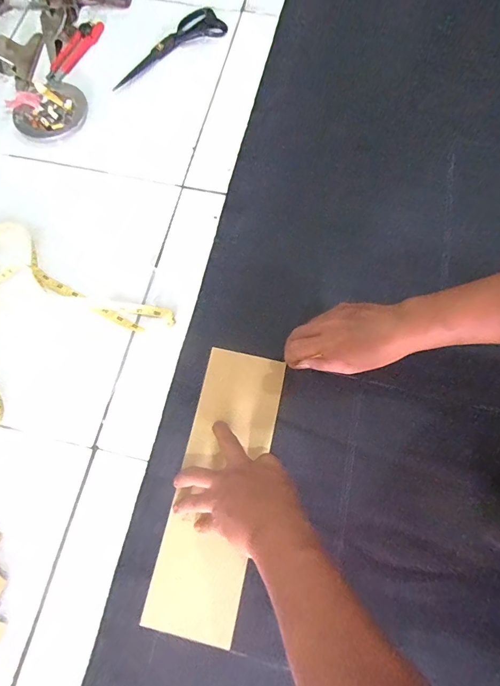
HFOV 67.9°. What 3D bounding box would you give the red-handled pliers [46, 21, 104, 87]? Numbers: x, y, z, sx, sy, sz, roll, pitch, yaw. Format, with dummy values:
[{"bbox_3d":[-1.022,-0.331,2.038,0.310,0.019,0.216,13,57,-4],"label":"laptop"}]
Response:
[{"bbox_3d":[-0.313,-0.510,0.646,0.048,0.011,0.161,24,75,8],"label":"red-handled pliers"}]

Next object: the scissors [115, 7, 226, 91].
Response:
[{"bbox_3d":[-0.151,-0.528,0.653,0.230,0.016,0.077,-32,75,-8],"label":"scissors"}]

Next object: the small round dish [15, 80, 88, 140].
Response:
[{"bbox_3d":[-0.321,-0.381,0.608,0.099,0.016,0.110,23,75,8],"label":"small round dish"}]

